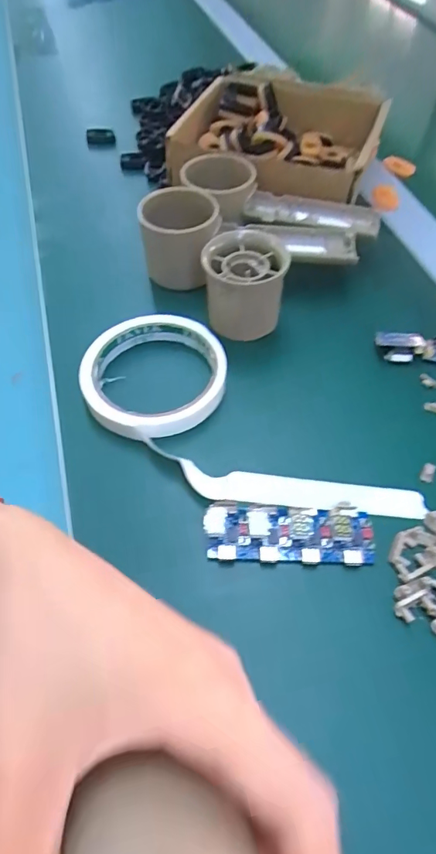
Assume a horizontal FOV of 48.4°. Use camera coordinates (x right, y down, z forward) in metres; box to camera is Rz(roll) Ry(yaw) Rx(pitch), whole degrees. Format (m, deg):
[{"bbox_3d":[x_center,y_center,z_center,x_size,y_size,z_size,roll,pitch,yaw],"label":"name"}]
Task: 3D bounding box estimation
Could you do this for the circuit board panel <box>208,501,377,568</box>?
[{"bbox_3d":[0.038,0.057,0.256,0.086,0.011,0.031,-2,56,-2],"label":"circuit board panel"}]

